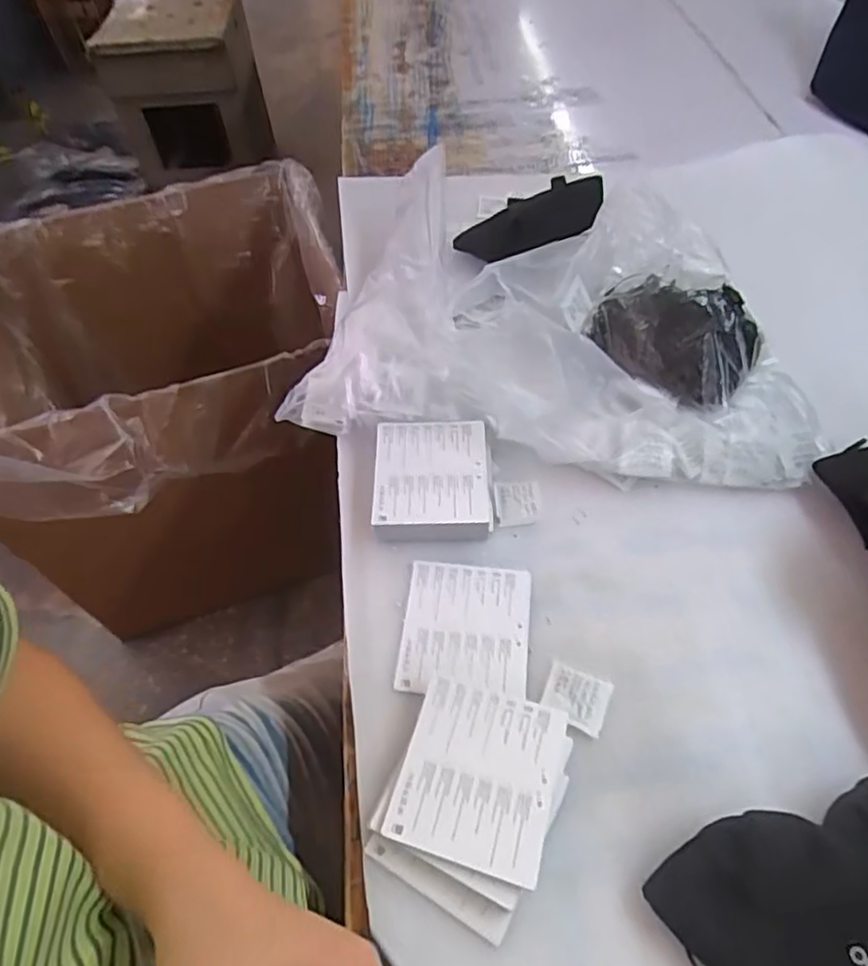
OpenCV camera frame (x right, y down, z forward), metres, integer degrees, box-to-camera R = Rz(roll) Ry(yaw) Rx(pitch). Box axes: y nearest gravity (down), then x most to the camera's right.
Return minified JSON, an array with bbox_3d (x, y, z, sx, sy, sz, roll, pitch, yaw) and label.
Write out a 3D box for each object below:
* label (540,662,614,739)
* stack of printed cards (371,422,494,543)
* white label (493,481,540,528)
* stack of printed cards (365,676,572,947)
[{"bbox_3d":[0.094,0.142,0.419,0.041,0.004,0.036,18,65,17],"label":"label"},{"bbox_3d":[-0.001,-0.002,0.504,0.091,0.032,0.095,-1,54,2],"label":"stack of printed cards"},{"bbox_3d":[0.066,0.015,0.506,0.036,0.007,0.040,-1,54,3],"label":"white label"},{"bbox_3d":[0.024,0.188,0.384,0.096,0.024,0.121,19,57,16],"label":"stack of printed cards"}]

